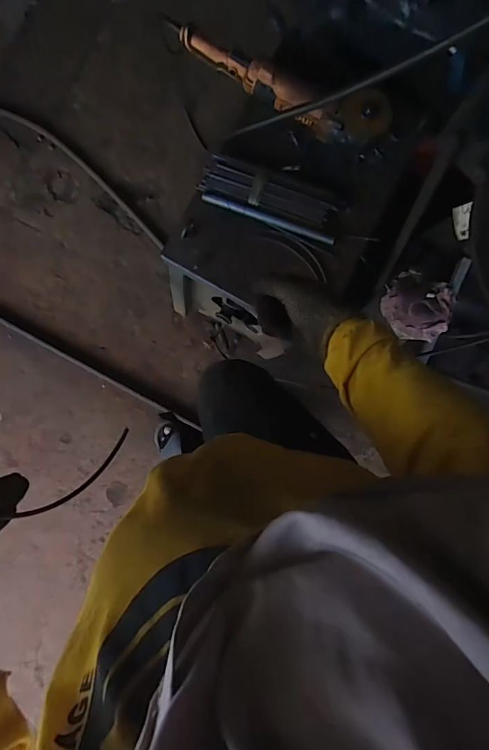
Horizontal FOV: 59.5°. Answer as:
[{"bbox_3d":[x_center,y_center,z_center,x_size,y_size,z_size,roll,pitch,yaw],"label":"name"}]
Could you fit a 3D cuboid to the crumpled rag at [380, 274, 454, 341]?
[{"bbox_3d":[0.452,-0.170,1.122,0.194,0.100,0.131,43,85,-5],"label":"crumpled rag"}]

